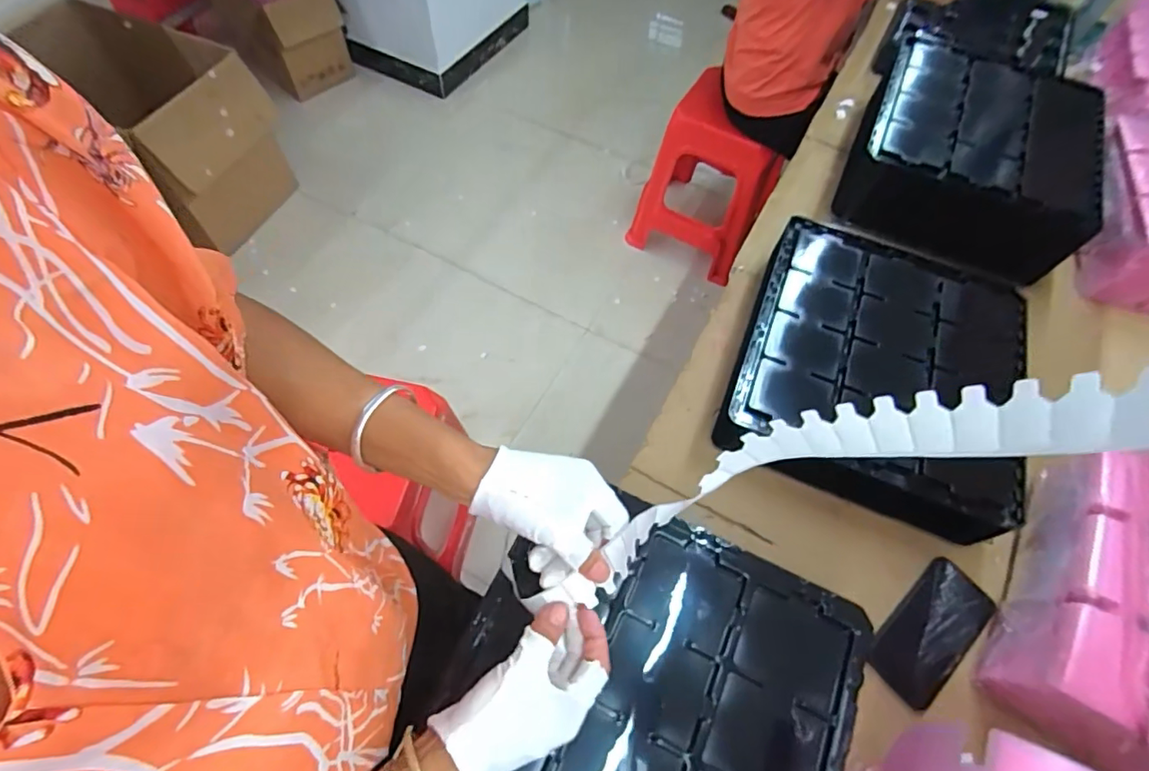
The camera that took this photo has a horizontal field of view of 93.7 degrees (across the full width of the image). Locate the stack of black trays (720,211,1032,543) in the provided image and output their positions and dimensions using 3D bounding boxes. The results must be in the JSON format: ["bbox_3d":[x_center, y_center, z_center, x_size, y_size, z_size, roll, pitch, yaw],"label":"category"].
[{"bbox_3d":[0.406,-0.028,0.734,0.347,0.080,0.381,20,62,8],"label":"stack of black trays"}]

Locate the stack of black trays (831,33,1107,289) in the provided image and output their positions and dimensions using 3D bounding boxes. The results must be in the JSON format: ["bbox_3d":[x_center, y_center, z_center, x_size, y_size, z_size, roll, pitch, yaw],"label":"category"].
[{"bbox_3d":[0.682,-0.402,0.929,0.343,0.138,0.366,27,63,12],"label":"stack of black trays"}]

